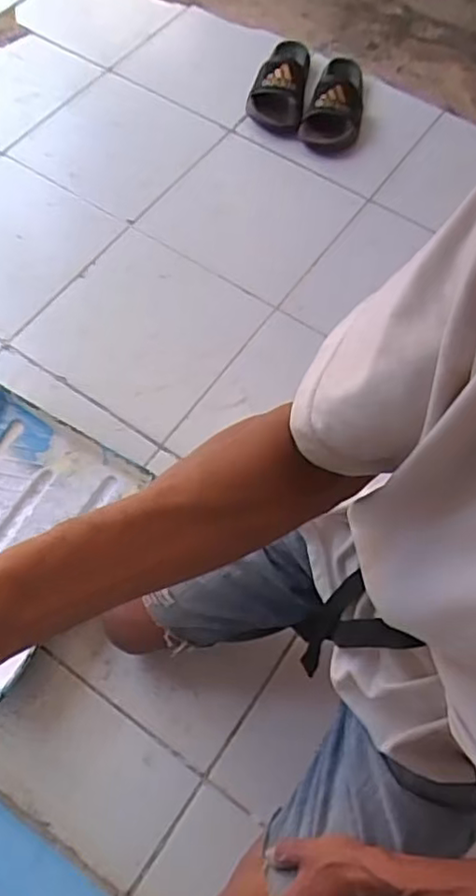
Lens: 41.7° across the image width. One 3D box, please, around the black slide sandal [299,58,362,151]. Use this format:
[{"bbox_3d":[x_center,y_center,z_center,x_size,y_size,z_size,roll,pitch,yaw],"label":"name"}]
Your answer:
[{"bbox_3d":[0.194,-0.705,1.242,0.112,0.061,0.279,10,66,4],"label":"black slide sandal"}]

